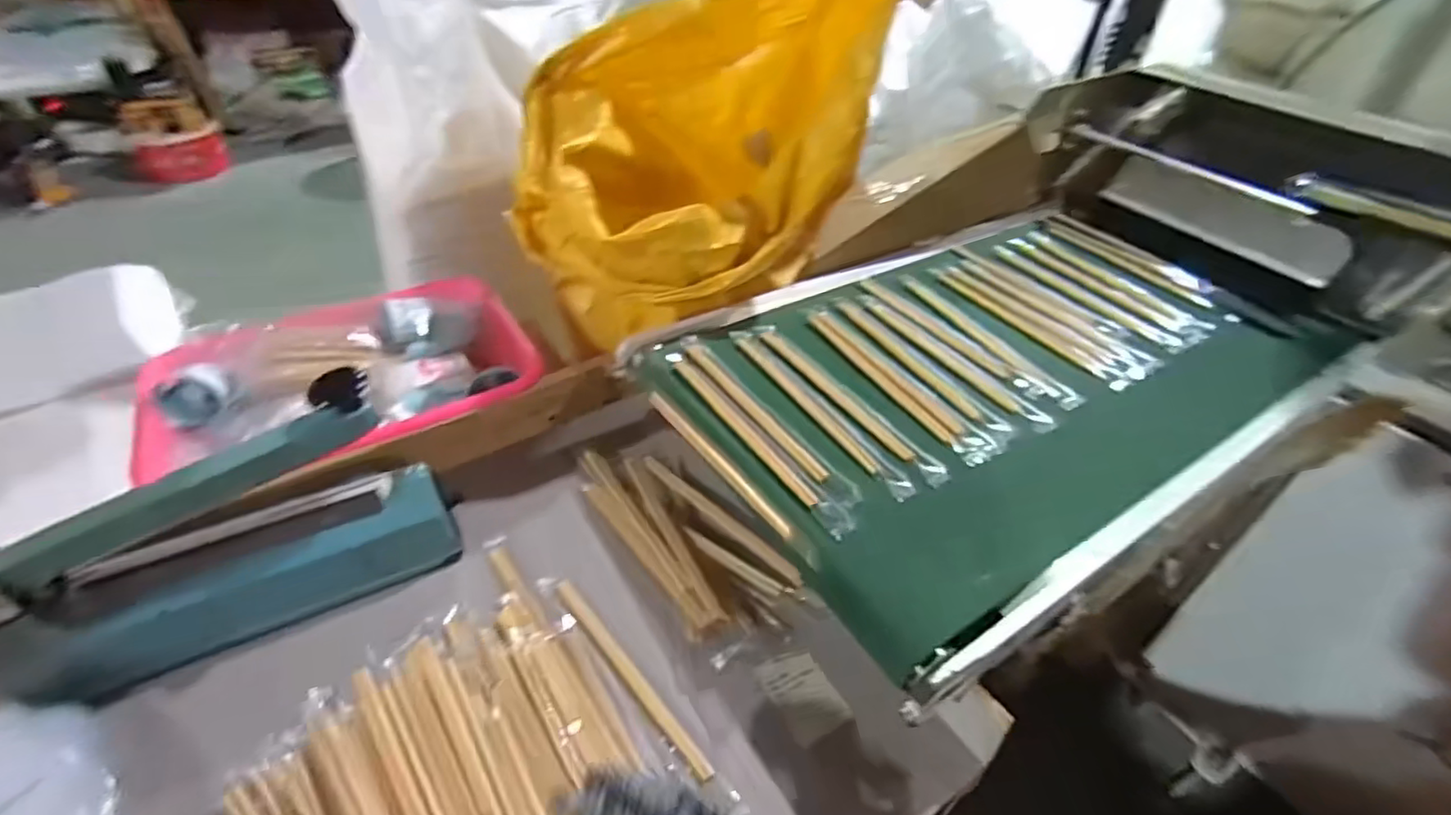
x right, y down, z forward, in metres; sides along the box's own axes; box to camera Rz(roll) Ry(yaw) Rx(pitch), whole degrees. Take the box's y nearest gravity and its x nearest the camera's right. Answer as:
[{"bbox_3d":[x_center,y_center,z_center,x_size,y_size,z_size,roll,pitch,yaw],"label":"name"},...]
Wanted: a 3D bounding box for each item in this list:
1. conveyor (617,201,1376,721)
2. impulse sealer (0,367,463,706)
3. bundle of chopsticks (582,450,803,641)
[{"bbox_3d":[0.279,-0.051,0.661,0.638,0.046,0.417,-21,47,-25],"label":"conveyor"},{"bbox_3d":[-0.380,0.099,0.499,0.303,0.159,0.091,-22,47,-26],"label":"impulse sealer"},{"bbox_3d":[-0.040,0.111,0.612,0.108,0.022,0.241,-25,48,-28],"label":"bundle of chopsticks"}]

